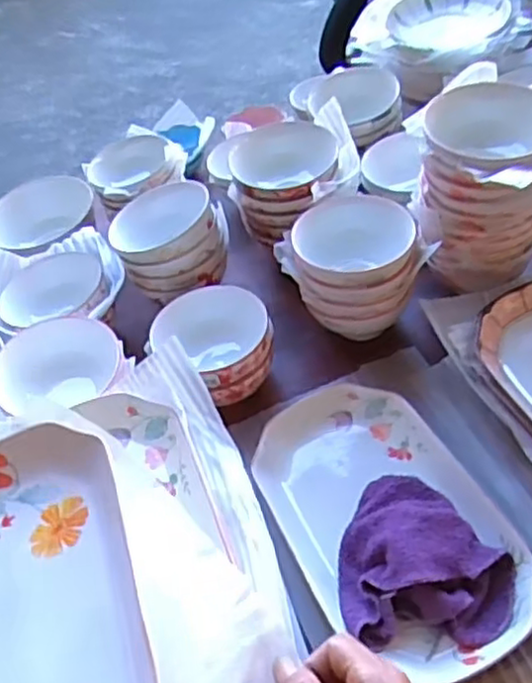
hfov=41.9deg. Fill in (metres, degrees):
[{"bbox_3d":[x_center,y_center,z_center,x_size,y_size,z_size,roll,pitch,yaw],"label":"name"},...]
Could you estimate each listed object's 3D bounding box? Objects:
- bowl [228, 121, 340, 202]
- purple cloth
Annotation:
[{"bbox_3d":[0.021,-0.206,0.811,0.122,0.044,0.122,-3,50,11],"label":"bowl"},{"bbox_3d":[0.133,0.180,0.592,0.144,0.052,0.142,-5,49,10],"label":"purple cloth"}]

